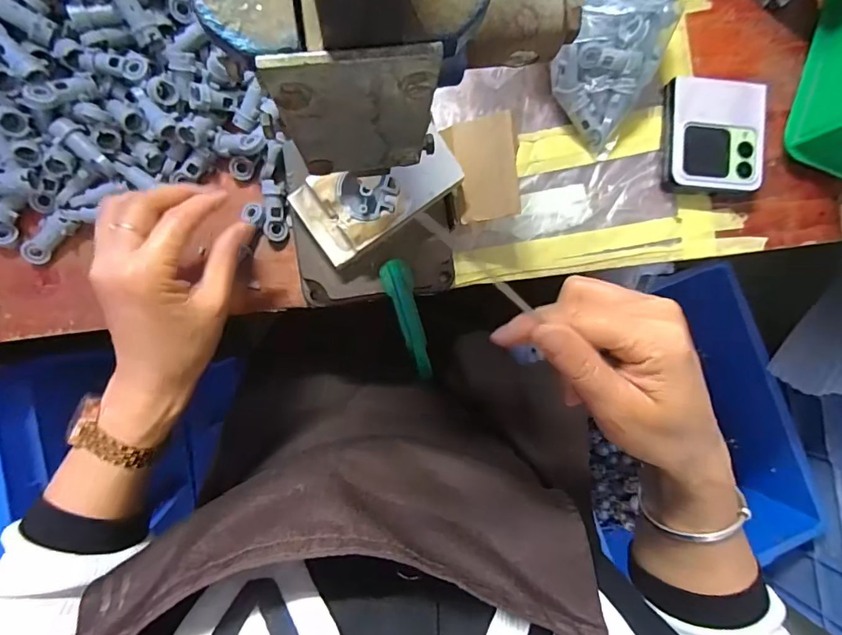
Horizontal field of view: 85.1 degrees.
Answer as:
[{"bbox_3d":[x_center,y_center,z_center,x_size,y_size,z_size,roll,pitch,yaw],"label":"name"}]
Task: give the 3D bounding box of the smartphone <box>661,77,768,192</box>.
[{"bbox_3d":[0.236,-0.145,0.370,0.077,0.017,0.088,3,89,-4],"label":"smartphone"}]

